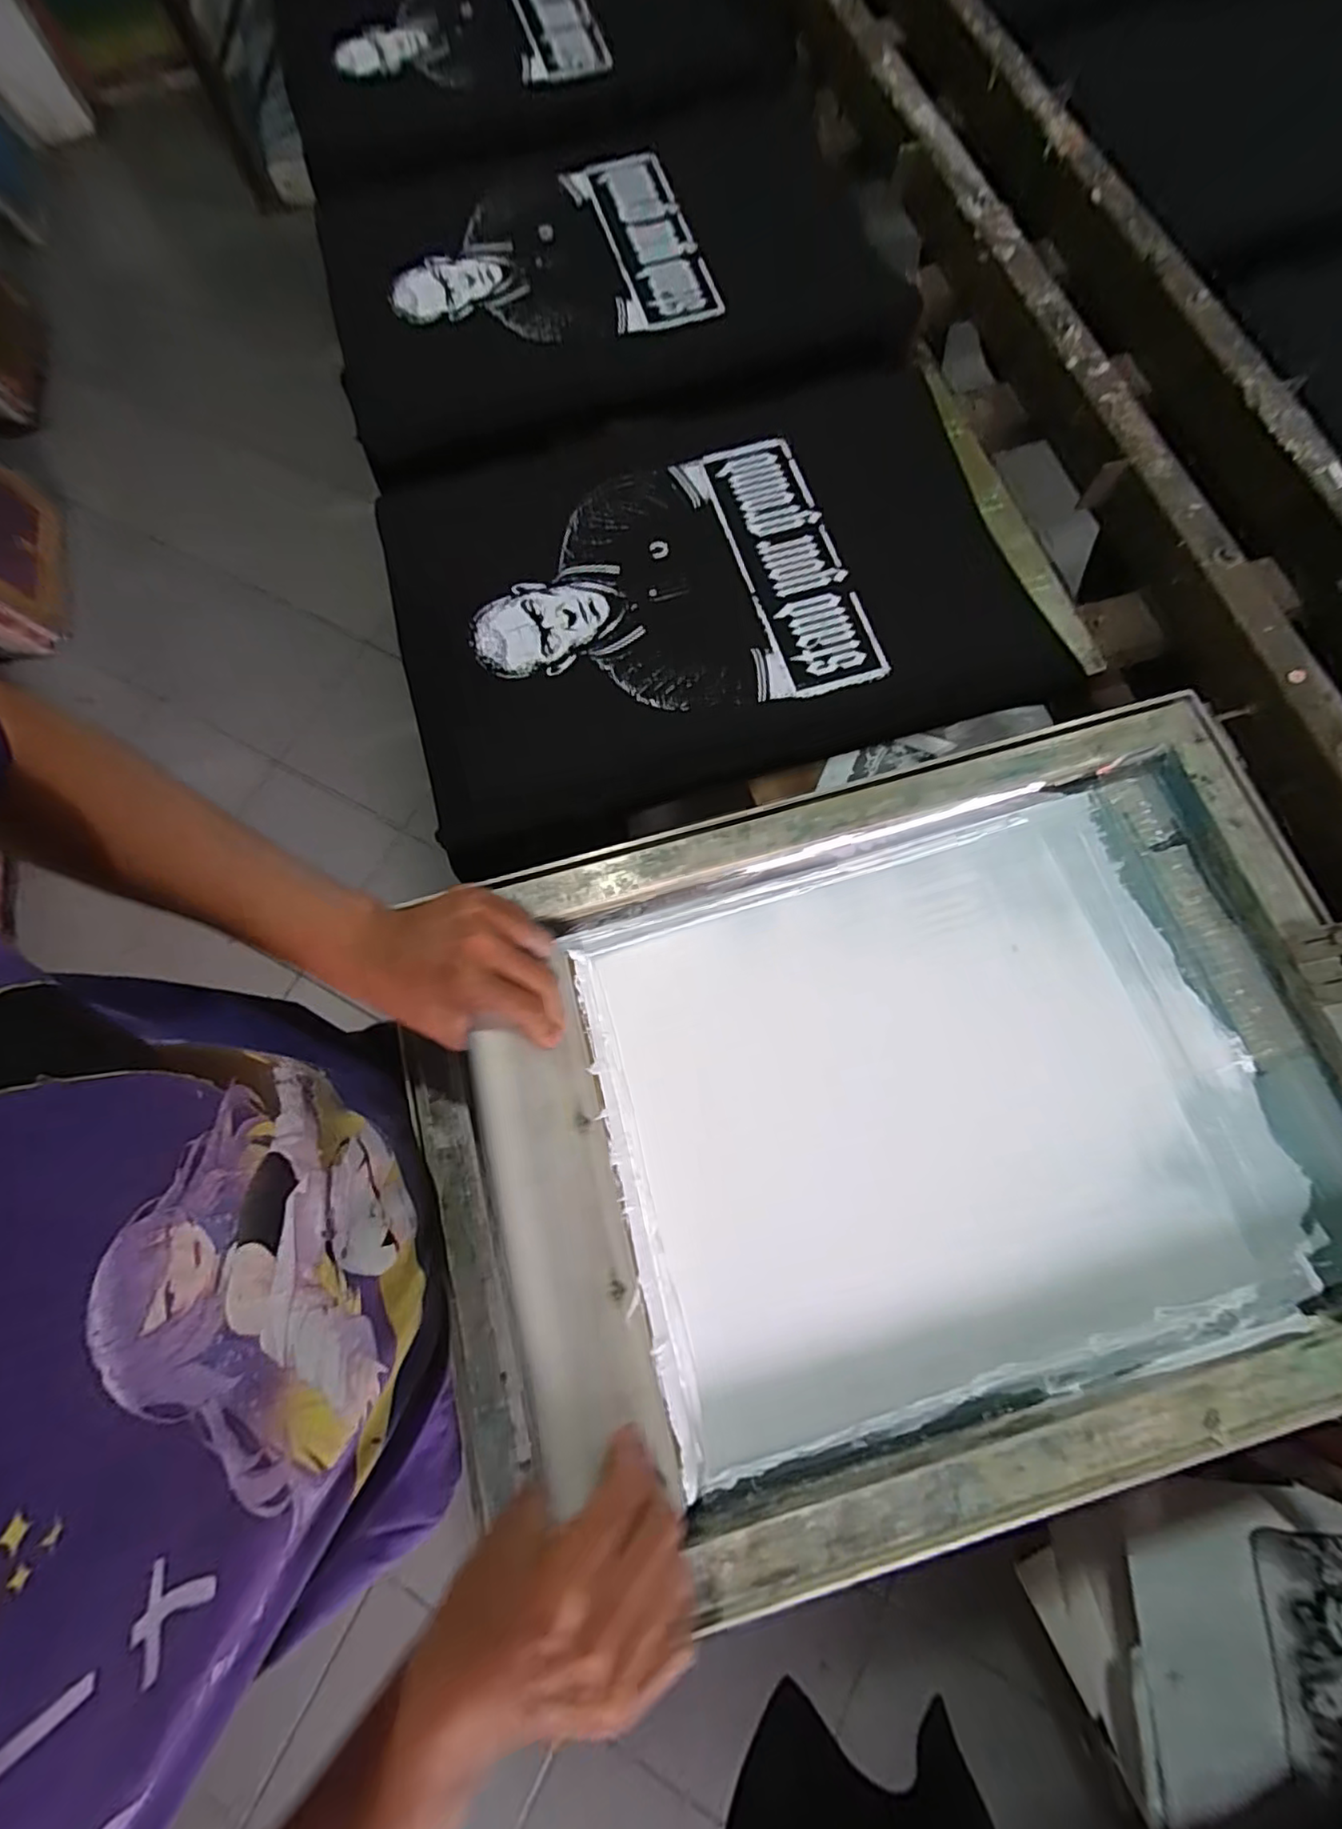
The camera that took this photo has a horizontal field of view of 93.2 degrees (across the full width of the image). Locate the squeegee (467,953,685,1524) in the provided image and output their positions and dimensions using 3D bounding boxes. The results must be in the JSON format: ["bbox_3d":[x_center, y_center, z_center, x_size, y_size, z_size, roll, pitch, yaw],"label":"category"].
[{"bbox_3d":[-0.064,0.171,0.380,0.027,0.116,0.281,-24,69,28],"label":"squeegee"}]

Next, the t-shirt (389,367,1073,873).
[{"bbox_3d":[0.007,-0.307,0.608,0.545,0.044,0.436,-20,74,-4],"label":"t-shirt"}]

